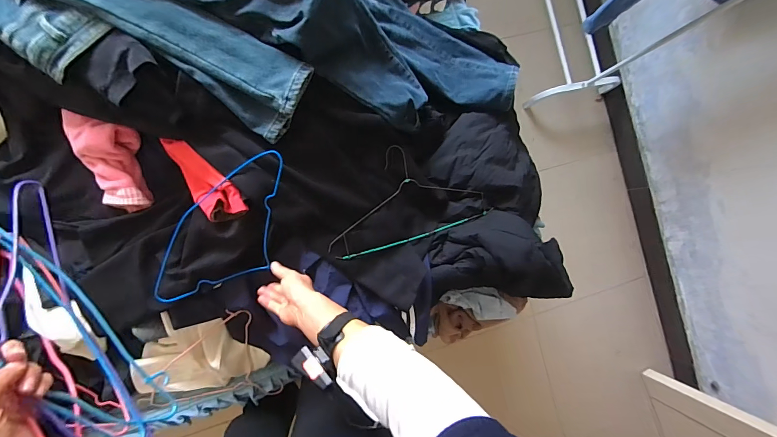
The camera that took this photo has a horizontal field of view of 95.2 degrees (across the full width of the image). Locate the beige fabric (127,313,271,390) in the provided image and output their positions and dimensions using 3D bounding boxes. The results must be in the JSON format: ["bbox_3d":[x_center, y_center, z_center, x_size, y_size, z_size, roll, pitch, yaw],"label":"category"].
[{"bbox_3d":[-0.411,0.295,0.801,0.267,0.043,0.192,14,112,-20],"label":"beige fabric"}]

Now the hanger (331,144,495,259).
[{"bbox_3d":[0.036,-0.052,0.761,0.364,0.027,0.204,-16,99,-13],"label":"hanger"}]

